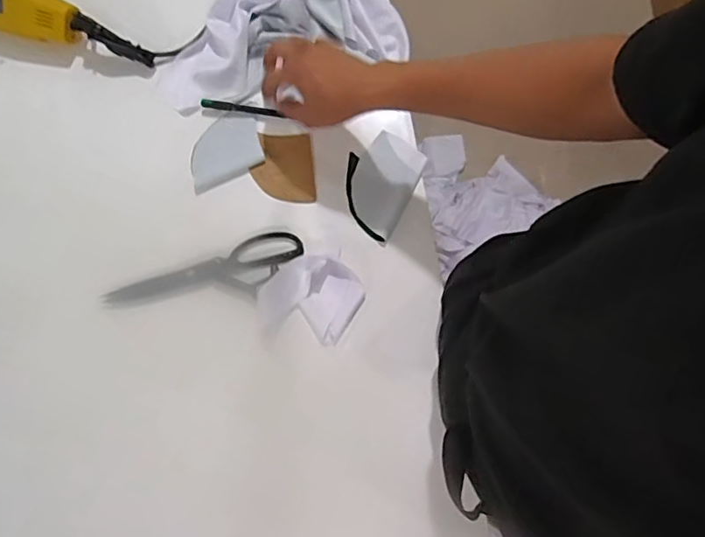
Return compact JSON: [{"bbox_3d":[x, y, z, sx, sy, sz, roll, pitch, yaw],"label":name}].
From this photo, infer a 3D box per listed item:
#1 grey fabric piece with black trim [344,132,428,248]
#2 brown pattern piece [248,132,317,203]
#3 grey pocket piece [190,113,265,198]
[{"bbox_3d":[0.030,-0.103,0.633,0.083,0.011,0.124,26,76,8],"label":"grey fabric piece with black trim"},{"bbox_3d":[-0.080,-0.121,0.634,0.074,0.007,0.089,3,71,1],"label":"brown pattern piece"},{"bbox_3d":[-0.155,-0.143,0.641,0.093,0.004,0.080,-25,77,-4],"label":"grey pocket piece"}]

